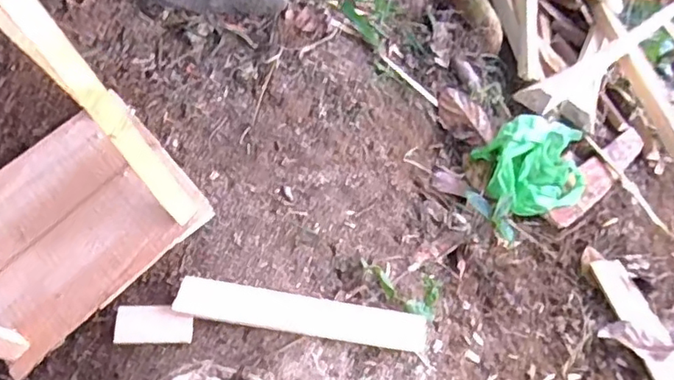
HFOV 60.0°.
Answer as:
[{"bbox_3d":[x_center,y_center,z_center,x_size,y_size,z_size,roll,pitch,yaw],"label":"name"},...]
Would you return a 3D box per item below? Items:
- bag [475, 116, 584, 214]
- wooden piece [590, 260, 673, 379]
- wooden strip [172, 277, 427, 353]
[{"bbox_3d":[0.284,-0.034,0.834,0.162,0.085,0.124,-18,56,-8],"label":"bag"},{"bbox_3d":[0.388,0.176,0.734,0.054,0.015,0.217,-8,42,-1],"label":"wooden piece"},{"bbox_3d":[-0.033,0.124,0.587,0.246,0.014,0.042,11,56,-5],"label":"wooden strip"}]

